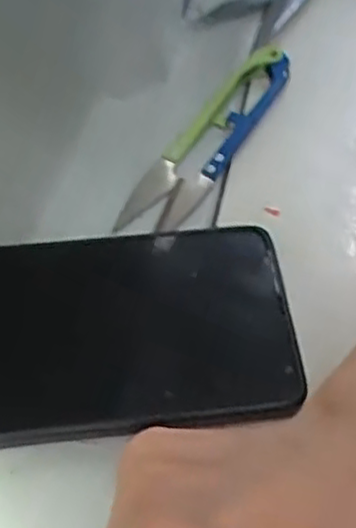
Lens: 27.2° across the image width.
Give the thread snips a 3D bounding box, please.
[{"bbox_3d":[0.015,-0.055,0.319,0.026,0.016,0.108,30,60,18],"label":"thread snips"}]

